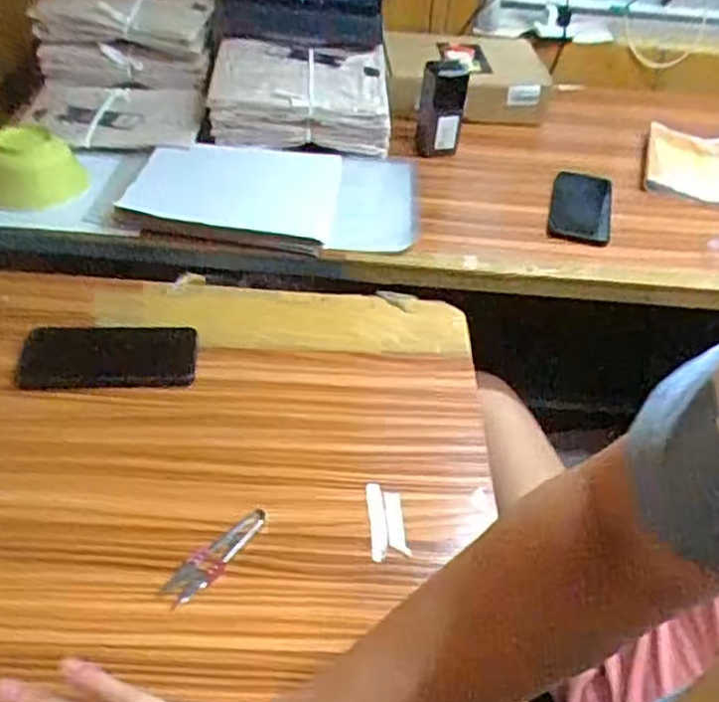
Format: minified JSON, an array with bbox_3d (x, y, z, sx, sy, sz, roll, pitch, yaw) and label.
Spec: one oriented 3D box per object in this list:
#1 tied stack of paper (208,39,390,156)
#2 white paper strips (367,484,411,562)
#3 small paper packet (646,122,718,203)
[{"bbox_3d":[-0.089,-0.378,1.086,0.259,0.080,0.191,-2,42,-9],"label":"tied stack of paper"},{"bbox_3d":[0.023,0.144,0.622,0.030,0.005,0.072,1,42,-7],"label":"white paper strips"},{"bbox_3d":[0.515,-0.291,1.135,0.148,0.028,0.183,10,42,5],"label":"small paper packet"}]

